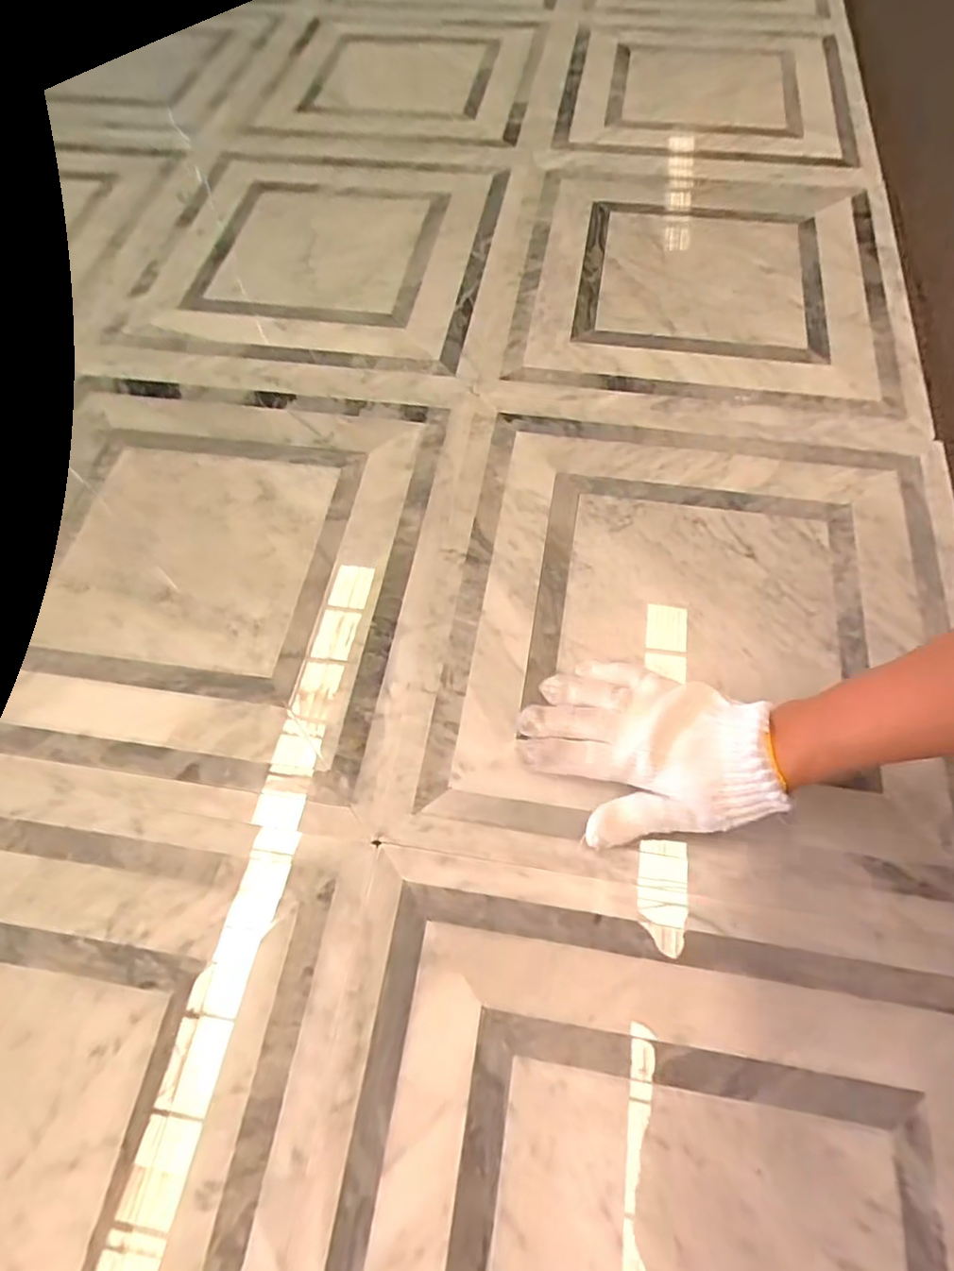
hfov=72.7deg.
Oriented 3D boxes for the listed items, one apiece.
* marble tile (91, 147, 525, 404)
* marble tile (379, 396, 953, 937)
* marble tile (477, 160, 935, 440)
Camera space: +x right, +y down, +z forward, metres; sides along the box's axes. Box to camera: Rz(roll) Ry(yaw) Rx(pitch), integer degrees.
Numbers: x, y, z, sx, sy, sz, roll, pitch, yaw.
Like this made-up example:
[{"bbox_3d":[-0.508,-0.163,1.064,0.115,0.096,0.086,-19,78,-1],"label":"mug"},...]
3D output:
[{"bbox_3d":[-0.162,-0.445,0.736,0.400,0.025,0.463,7,60,5],"label":"marble tile"},{"bbox_3d":[0.166,-0.019,0.488,0.396,0.015,0.394,7,64,6],"label":"marble tile"},{"bbox_3d":[0.228,-0.373,0.670,0.383,0.028,0.387,8,64,6],"label":"marble tile"}]

